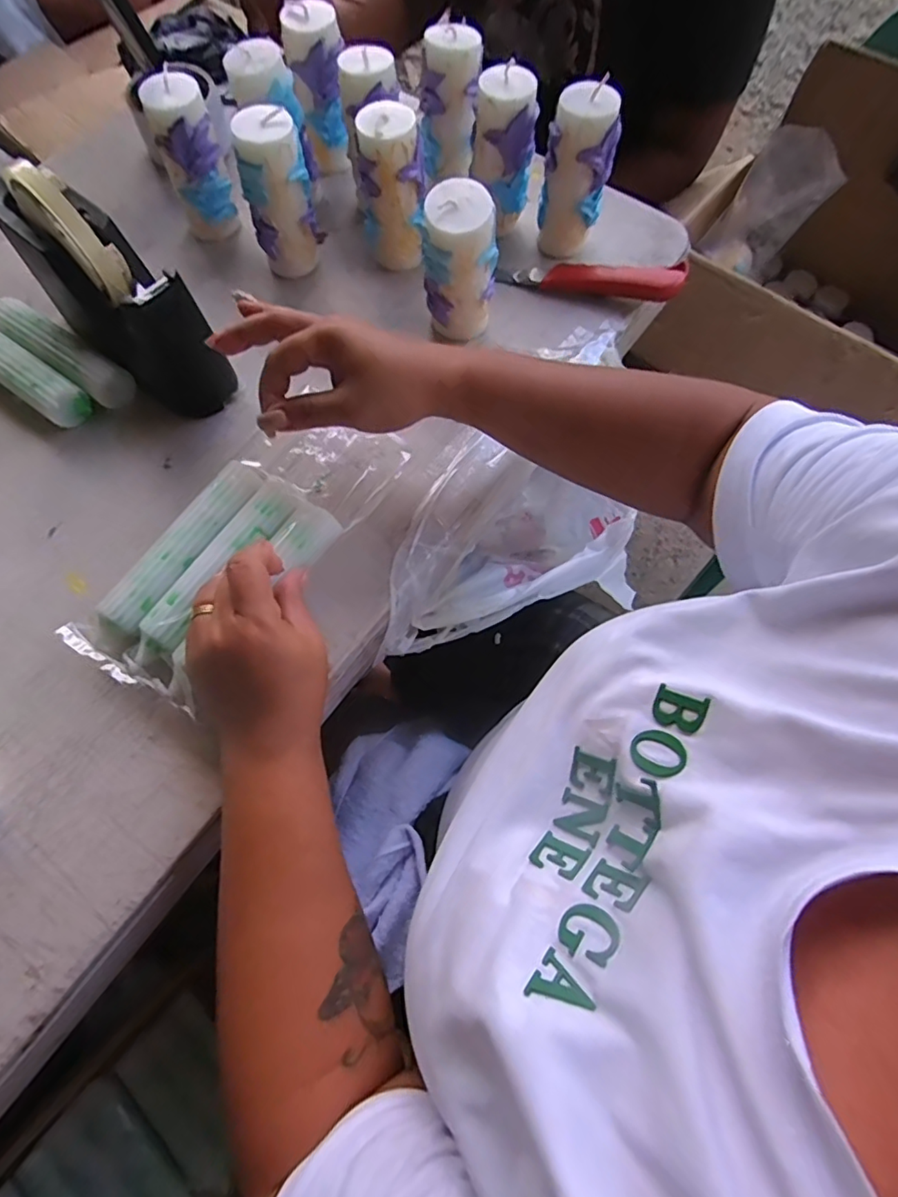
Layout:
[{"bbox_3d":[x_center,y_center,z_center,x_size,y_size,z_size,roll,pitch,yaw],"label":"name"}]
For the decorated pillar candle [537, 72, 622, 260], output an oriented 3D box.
[{"bbox_3d":[0.107,-0.355,0.458,0.053,0.113,0.043,13,69,5],"label":"decorated pillar candle"}]

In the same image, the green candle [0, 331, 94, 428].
[{"bbox_3d":[-0.348,-0.184,0.435,0.139,0.028,0.032,34,72,12],"label":"green candle"}]

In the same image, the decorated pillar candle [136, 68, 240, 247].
[{"bbox_3d":[-0.217,-0.373,0.464,0.050,0.110,0.043,-23,70,-9],"label":"decorated pillar candle"}]

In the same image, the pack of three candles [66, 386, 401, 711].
[{"bbox_3d":[-0.139,-0.049,0.379,0.107,0.033,0.254,38,68,13],"label":"pack of three candles"}]

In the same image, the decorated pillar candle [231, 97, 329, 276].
[{"bbox_3d":[-0.141,-0.335,0.453,0.055,0.111,0.049,-15,69,-6],"label":"decorated pillar candle"}]

